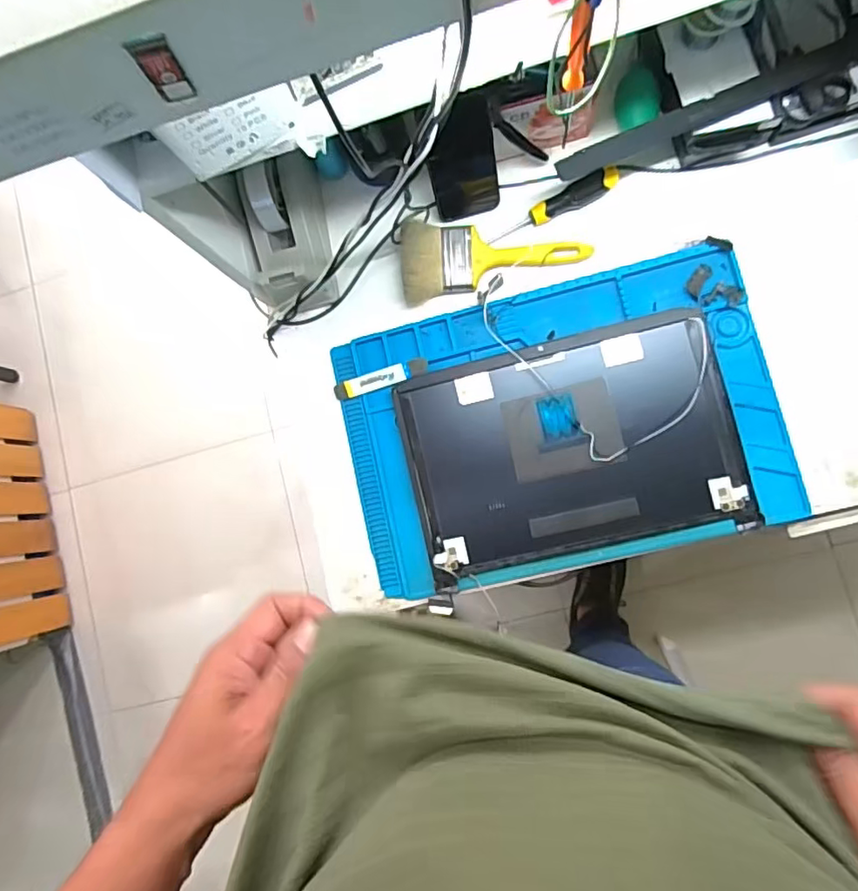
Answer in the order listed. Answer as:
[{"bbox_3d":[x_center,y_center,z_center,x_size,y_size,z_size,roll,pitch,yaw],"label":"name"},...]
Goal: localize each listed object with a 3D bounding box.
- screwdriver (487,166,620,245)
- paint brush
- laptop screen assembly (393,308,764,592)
[{"bbox_3d":[0.144,-0.279,0.658,0.158,0.032,0.022,-22,82,5],"label":"screwdriver"},{"bbox_3d":[0.076,-0.215,0.666,0.214,0.033,0.084,0,84,8],"label":"paint brush"},{"bbox_3d":[0.155,0.000,0.648,0.352,0.013,0.238,-14,82,6],"label":"laptop screen assembly"}]

